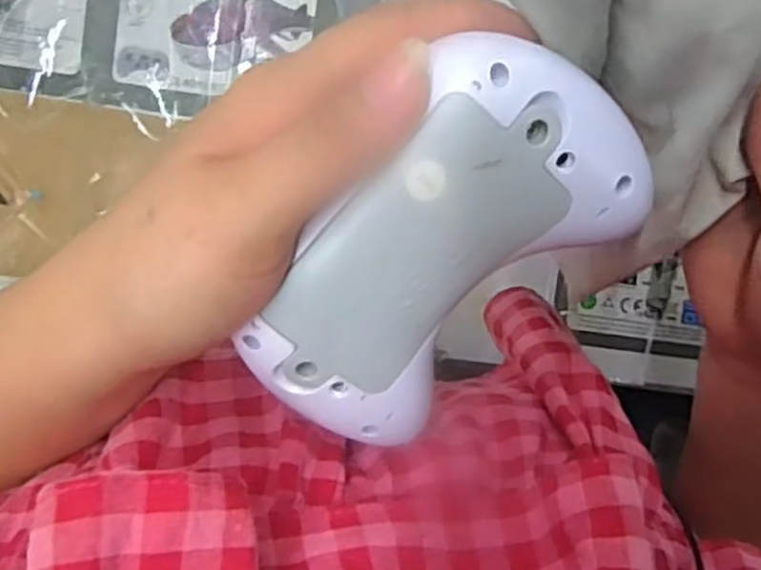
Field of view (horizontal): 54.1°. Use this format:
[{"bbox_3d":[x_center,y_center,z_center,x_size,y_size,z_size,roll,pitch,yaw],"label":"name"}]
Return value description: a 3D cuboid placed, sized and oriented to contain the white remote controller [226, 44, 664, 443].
[{"bbox_3d":[0.010,-0.013,0.194,0.063,0.038,0.107,36,106,-30],"label":"white remote controller"}]

